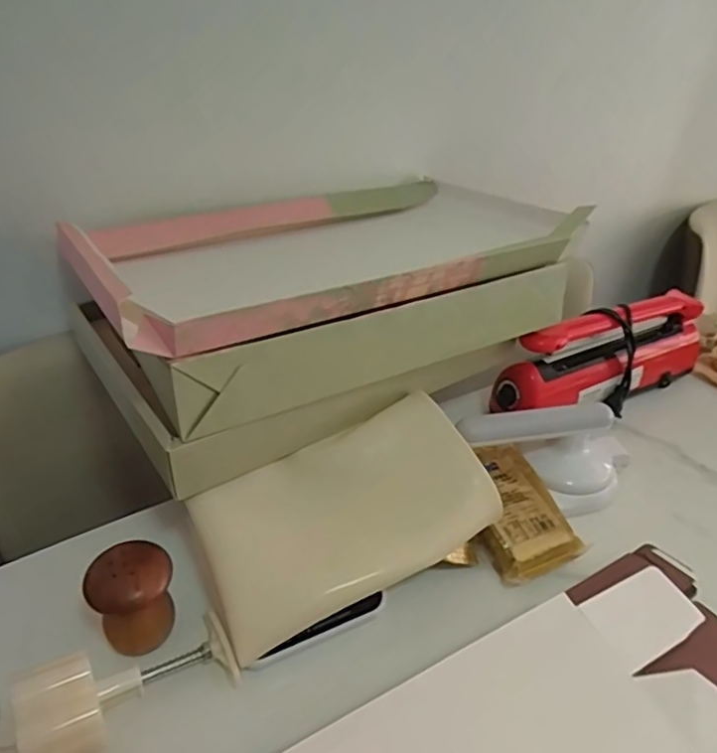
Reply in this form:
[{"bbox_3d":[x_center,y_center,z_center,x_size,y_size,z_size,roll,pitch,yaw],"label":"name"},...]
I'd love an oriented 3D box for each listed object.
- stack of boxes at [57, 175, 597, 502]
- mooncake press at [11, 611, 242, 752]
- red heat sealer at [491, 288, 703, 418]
[{"bbox_3d":[-0.027,-0.105,0.665,0.504,0.149,0.323,-17,40,-26],"label":"stack of boxes"},{"bbox_3d":[-0.169,0.230,0.435,0.155,0.053,0.063,-5,33,-37],"label":"mooncake press"},{"bbox_3d":[0.308,-0.027,0.724,0.307,0.110,0.068,-14,39,-22],"label":"red heat sealer"}]

